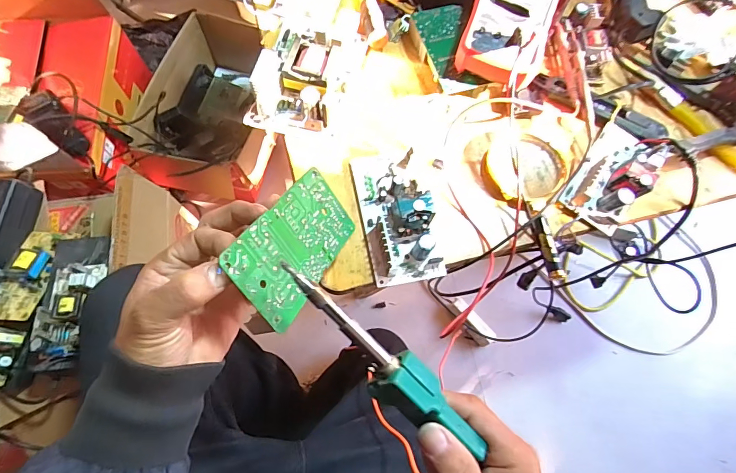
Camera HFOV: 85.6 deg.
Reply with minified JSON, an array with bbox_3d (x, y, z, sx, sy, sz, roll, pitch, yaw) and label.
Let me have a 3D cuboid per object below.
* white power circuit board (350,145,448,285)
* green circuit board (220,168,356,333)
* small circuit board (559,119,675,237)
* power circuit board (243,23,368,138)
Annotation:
[{"bbox_3d":[0.031,-0.027,0.406,0.076,0.043,0.142,-9,71,-6],"label":"white power circuit board"},{"bbox_3d":[-0.054,0.004,0.313,0.069,0.004,0.131,57,39,-22],"label":"green circuit board"},{"bbox_3d":[0.271,-0.071,0.430,0.065,0.033,0.133,35,72,10],"label":"small circuit board"},{"bbox_3d":[-0.071,-0.194,0.453,0.106,0.053,0.149,16,70,4],"label":"power circuit board"}]

